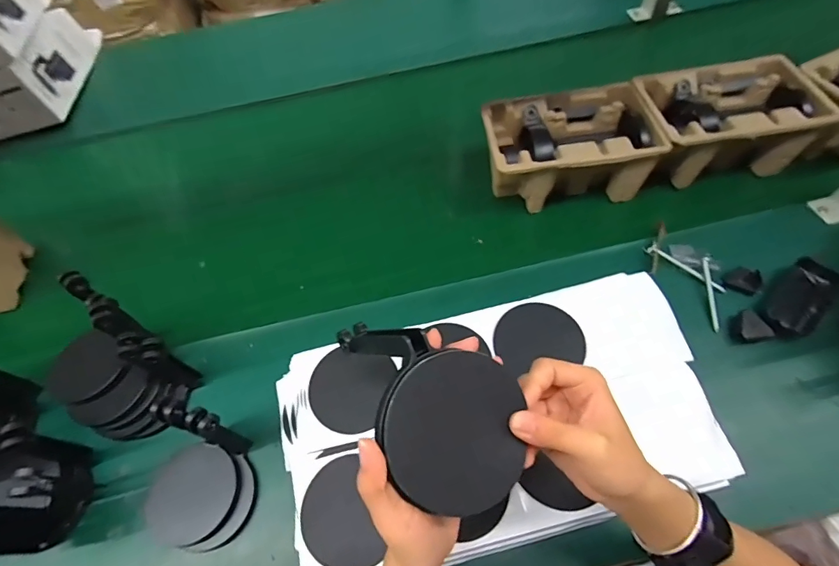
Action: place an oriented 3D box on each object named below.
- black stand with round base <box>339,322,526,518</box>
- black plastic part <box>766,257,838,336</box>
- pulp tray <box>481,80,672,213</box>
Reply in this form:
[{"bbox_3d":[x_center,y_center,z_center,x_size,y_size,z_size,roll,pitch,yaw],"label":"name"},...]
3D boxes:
[{"bbox_3d":[0.011,0.082,0.288,0.090,0.050,0.126,-18,85,-19],"label":"black stand with round base"},{"bbox_3d":[0.456,0.016,0.509,0.113,0.021,0.053,-38,68,-19],"label":"black plastic part"},{"bbox_3d":[0.204,-0.197,0.615,0.214,0.111,0.145,-5,61,-4],"label":"pulp tray"}]

